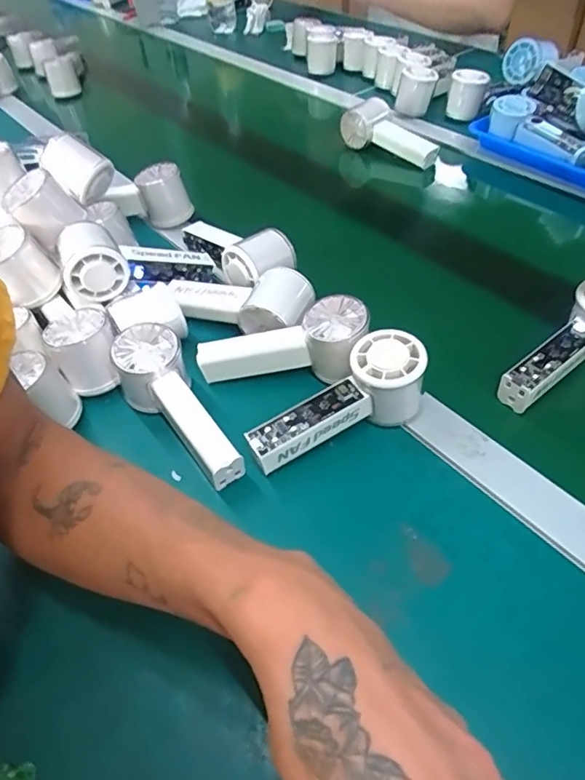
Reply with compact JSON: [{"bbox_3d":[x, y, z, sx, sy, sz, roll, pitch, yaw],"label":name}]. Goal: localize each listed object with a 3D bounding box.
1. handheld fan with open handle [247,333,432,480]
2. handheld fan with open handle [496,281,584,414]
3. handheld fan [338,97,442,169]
[{"bbox_3d":[0.039,0.020,0.410,0.147,0.063,0.059,-32,53,-6],"label":"handheld fan with open handle"},{"bbox_3d":[0.239,-0.034,0.448,0.151,0.054,0.052,-39,56,-11],"label":"handheld fan with open handle"},{"bbox_3d":[0.142,-0.378,0.768,0.055,0.053,0.165,-31,54,-22],"label":"handheld fan"}]

